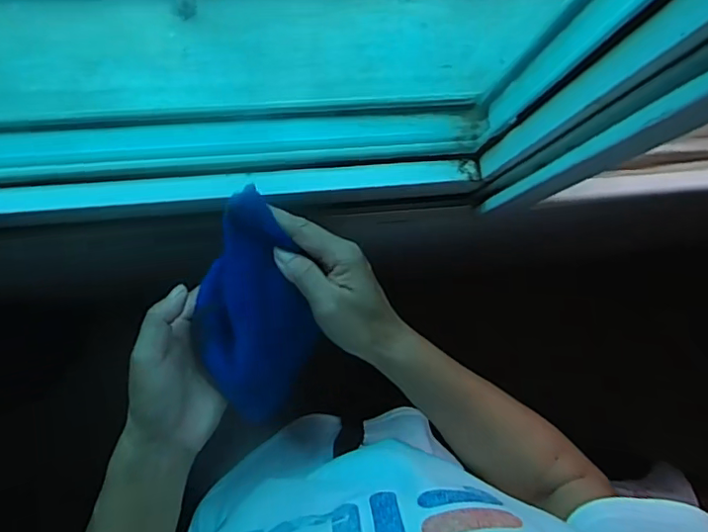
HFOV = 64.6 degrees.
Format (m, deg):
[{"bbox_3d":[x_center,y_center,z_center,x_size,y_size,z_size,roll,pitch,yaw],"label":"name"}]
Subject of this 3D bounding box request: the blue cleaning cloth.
[{"bbox_3d":[-0.074,0.034,0.422,0.086,0.028,0.177,-4,108,-8],"label":"blue cleaning cloth"}]

